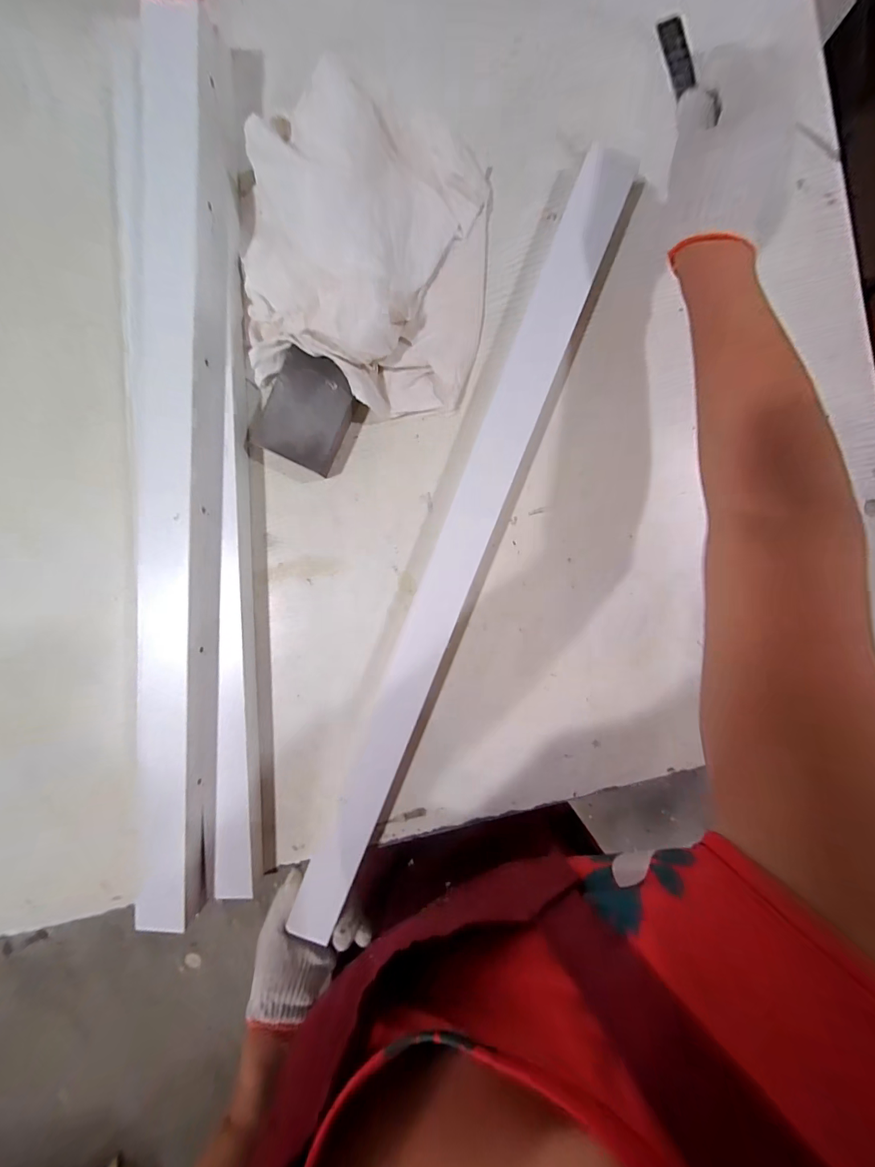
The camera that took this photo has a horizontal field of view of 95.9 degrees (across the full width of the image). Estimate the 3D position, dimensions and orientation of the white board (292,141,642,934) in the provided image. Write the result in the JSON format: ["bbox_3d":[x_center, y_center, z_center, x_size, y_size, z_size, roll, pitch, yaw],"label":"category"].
[{"bbox_3d":[0.011,-0.011,0.374,0.052,0.022,0.745,21,95,-3],"label":"white board"}]

